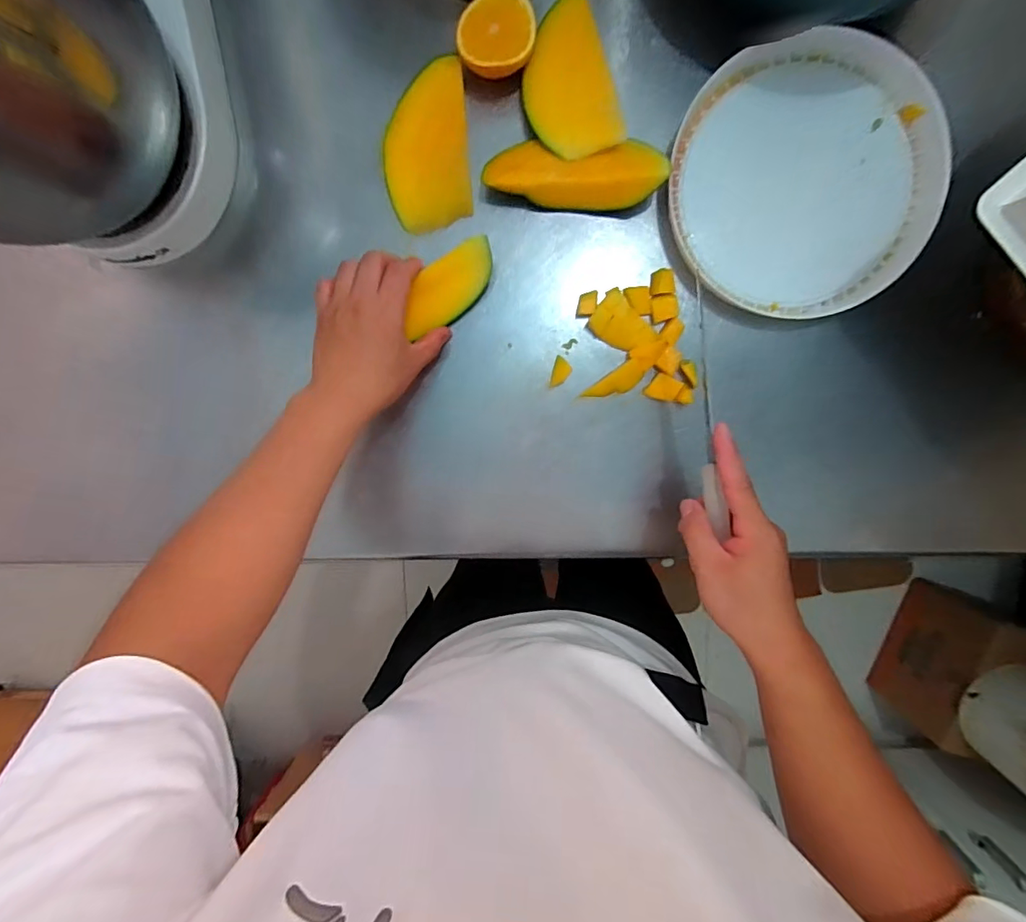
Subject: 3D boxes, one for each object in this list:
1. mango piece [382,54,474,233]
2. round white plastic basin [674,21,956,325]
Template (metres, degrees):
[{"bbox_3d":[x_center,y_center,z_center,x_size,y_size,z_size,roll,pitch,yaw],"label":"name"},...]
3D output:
[{"bbox_3d":[-0.070,-0.253,0.401,0.066,0.016,0.118,-3,99,3],"label":"mango piece"},{"bbox_3d":[0.228,-0.224,0.398,0.196,0.042,0.197,0,99,2],"label":"round white plastic basin"}]

